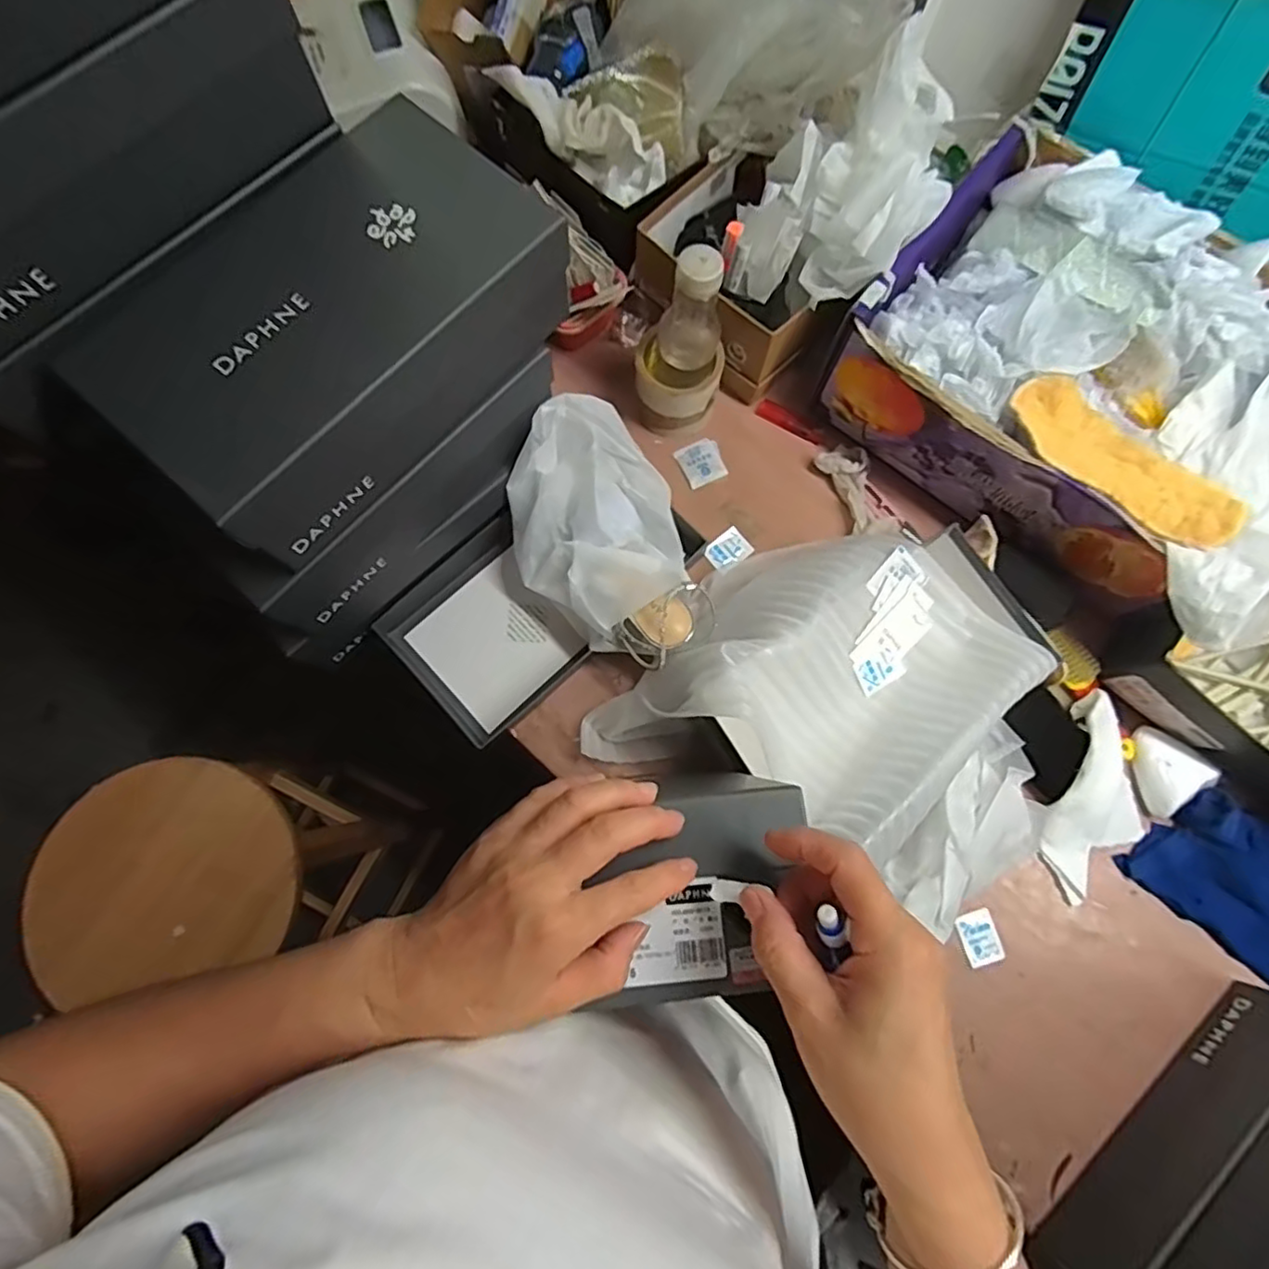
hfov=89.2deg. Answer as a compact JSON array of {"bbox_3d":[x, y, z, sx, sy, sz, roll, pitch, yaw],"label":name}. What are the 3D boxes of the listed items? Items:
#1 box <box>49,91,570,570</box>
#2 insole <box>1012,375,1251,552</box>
[{"bbox_3d":[-0.207,-0.217,0.455,0.169,0.094,0.300,39,80,7],"label":"box"},{"bbox_3d":[0.412,-0.146,0.547,0.199,0.022,0.066,43,80,8],"label":"insole"}]

